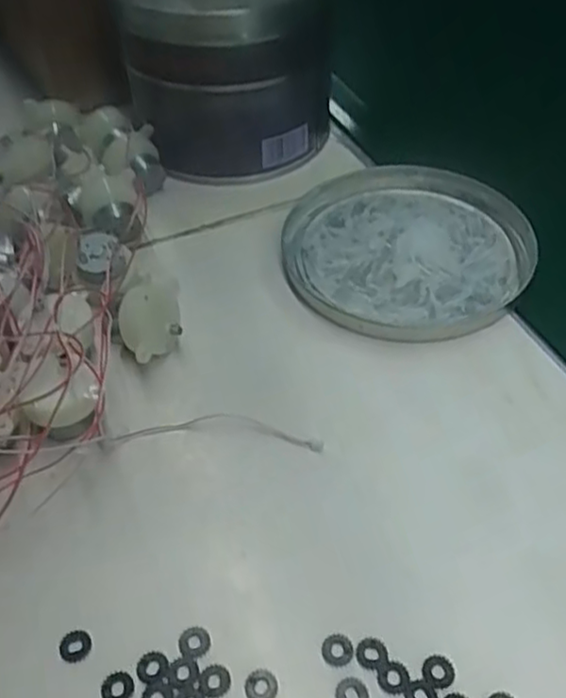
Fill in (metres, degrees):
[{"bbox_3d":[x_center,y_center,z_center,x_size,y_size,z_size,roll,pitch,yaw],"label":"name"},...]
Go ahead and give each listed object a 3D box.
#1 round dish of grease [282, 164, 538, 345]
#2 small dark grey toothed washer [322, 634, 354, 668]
[{"bbox_3d":[0.068,-0.056,0.383,0.128,0.012,0.131,0,47,0],"label":"round dish of grease"},{"bbox_3d":[0.019,0.102,0.242,0.011,0.004,0.011,0,47,0],"label":"small dark grey toothed washer"}]

